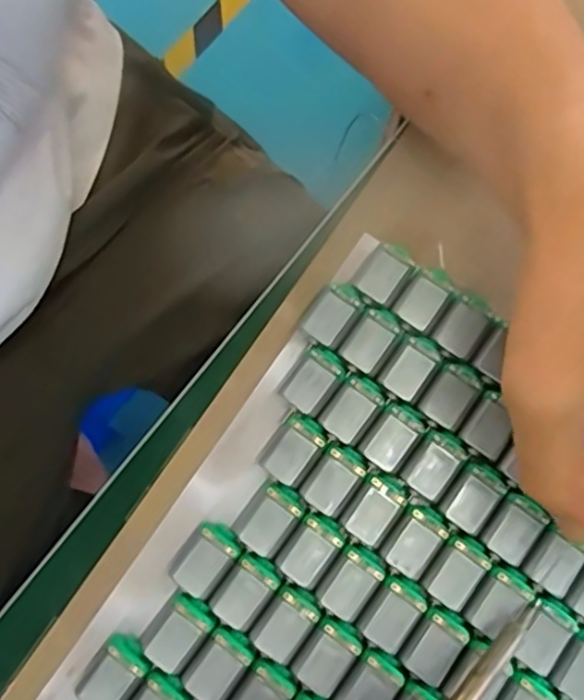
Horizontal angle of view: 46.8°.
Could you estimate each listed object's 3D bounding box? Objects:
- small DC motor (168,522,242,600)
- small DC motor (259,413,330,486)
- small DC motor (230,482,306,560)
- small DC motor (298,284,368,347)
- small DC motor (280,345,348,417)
[{"bbox_3d":[-0.033,0.081,0.265,0.018,0.014,0.027,37,81,6],"label":"small DC motor"},{"bbox_3d":[0.000,0.040,0.272,0.018,0.014,0.026,37,81,7],"label":"small DC motor"},{"bbox_3d":[-0.009,0.067,0.267,0.020,0.012,0.027,37,81,7],"label":"small DC motor"},{"bbox_3d":[0.016,-0.014,0.284,0.017,0.018,0.026,39,81,7],"label":"small DC motor"},{"bbox_3d":[0.009,0.013,0.278,0.018,0.015,0.026,35,80,6],"label":"small DC motor"}]

